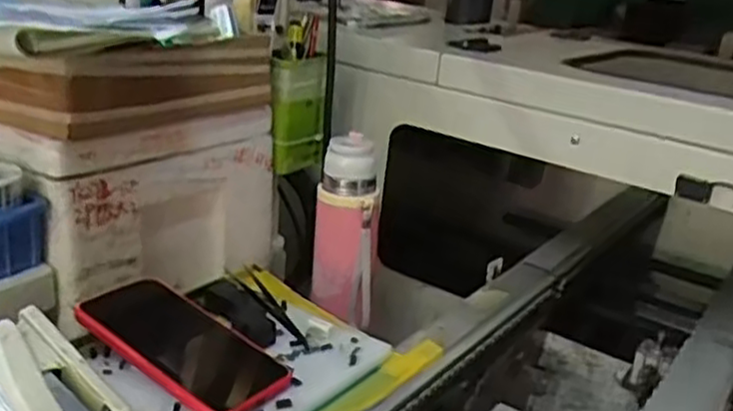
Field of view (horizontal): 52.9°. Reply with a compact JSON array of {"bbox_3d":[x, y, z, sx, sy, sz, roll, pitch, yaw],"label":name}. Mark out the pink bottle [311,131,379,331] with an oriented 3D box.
[{"bbox_3d":[-0.018,0.028,0.741,0.054,0.185,0.054,6,21,-2],"label":"pink bottle"}]

